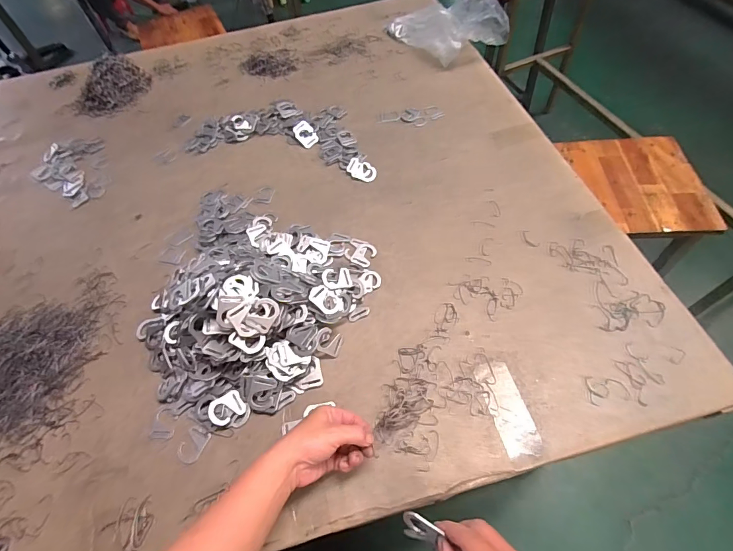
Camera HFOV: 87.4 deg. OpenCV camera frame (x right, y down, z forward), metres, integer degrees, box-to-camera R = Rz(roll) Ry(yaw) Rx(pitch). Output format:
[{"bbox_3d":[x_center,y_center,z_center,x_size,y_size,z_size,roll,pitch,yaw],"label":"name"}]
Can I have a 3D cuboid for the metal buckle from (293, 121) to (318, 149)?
[{"bbox_3d":[-0.130,-0.298,0.808,0.041,0.006,0.068,-33,79,-9],"label":"metal buckle"}]

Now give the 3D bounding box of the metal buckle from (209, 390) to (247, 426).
[{"bbox_3d":[-0.188,0.178,0.515,0.047,0.005,0.035,-30,74,-22],"label":"metal buckle"}]

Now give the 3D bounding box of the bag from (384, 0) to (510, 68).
[{"bbox_3d":[0.186,-0.610,0.928,0.243,0.104,0.214,-9,58,-1],"label":"bag"}]

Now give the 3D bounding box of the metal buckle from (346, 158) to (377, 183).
[{"bbox_3d":[-0.009,-0.205,0.750,0.062,0.011,0.040,26,63,19],"label":"metal buckle"}]

